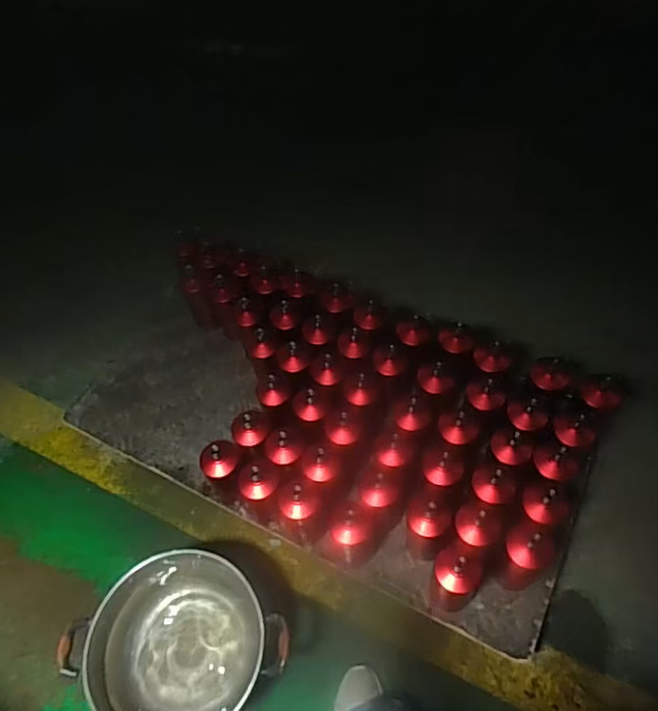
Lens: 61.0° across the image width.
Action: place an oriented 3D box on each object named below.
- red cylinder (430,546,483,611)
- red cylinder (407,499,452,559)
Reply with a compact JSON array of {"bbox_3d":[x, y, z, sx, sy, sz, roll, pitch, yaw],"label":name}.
[{"bbox_3d":[0.238,0.420,1.055,0.088,0.216,0.081,-3,57,5],"label":"red cylinder"},{"bbox_3d":[0.195,0.350,1.122,0.082,0.172,0.084,12,60,14],"label":"red cylinder"}]

